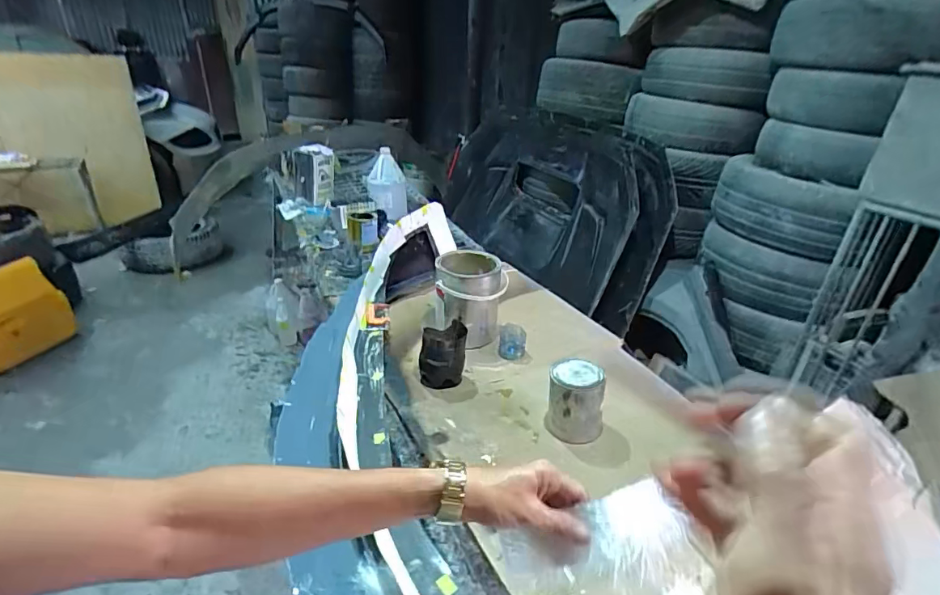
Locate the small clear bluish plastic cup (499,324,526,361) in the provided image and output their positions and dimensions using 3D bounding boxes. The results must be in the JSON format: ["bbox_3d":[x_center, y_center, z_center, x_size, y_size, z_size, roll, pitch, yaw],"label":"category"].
[{"bbox_3d":[0.106,0.110,1.197,0.063,0.070,0.059,3,30,4],"label":"small clear bluish plastic cup"}]

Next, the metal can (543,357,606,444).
[{"bbox_3d":[0.208,0.200,0.943,0.114,0.125,0.106,5,30,8],"label":"metal can"}]

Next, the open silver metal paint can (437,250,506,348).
[{"bbox_3d":[0.001,0.010,1.239,0.171,0.201,0.182,-2,30,-5],"label":"open silver metal paint can"}]

